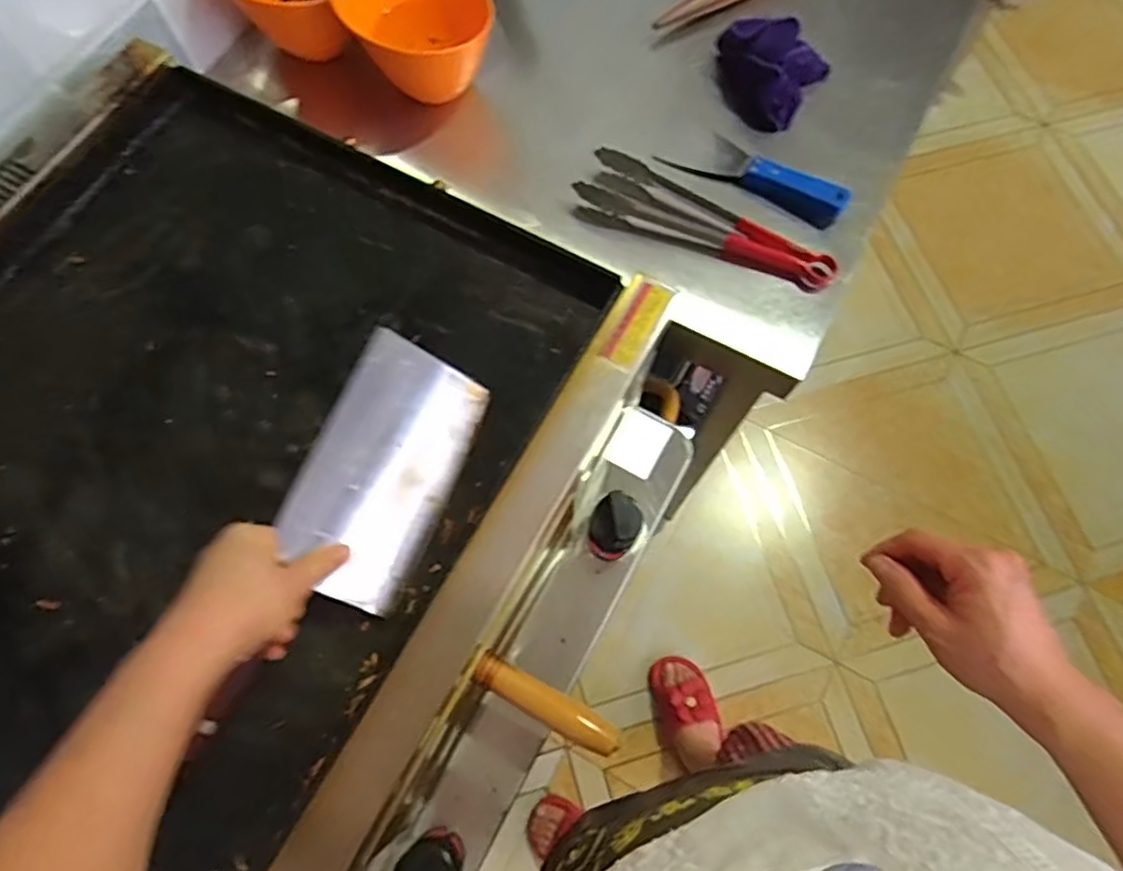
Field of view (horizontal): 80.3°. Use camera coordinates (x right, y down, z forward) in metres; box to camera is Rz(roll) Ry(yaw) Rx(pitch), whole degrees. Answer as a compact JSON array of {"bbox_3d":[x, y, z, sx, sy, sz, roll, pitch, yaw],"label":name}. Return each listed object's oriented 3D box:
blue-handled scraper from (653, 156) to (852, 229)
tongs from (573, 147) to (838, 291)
[{"bbox_3d":[0.215,-0.291,0.737,0.204,0.023,0.050,27,72,9],"label":"blue-handled scraper"},{"bbox_3d":[0.160,-0.233,0.732,0.286,0.029,0.061,27,72,9],"label":"tongs"}]

